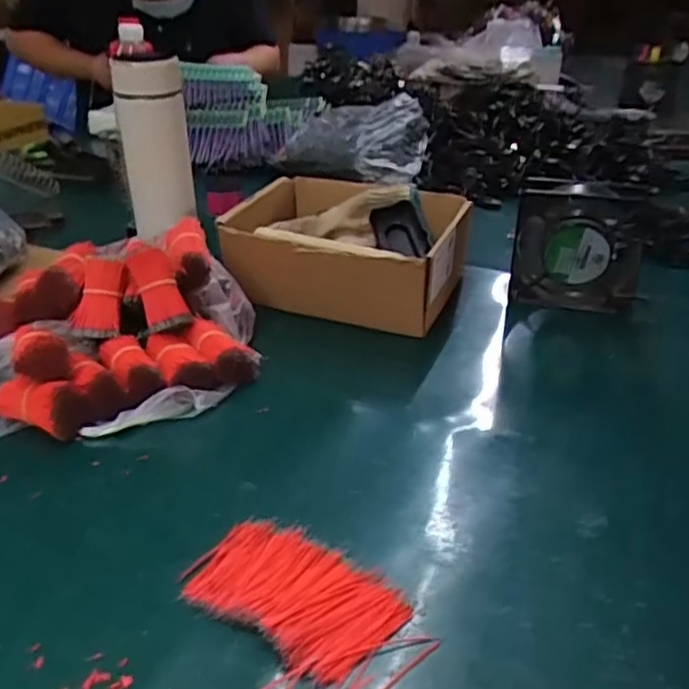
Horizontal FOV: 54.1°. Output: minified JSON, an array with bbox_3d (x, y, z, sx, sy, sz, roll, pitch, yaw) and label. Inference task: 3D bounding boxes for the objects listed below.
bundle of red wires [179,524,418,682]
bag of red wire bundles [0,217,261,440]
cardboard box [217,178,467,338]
[{"bbox_3d":[-0.029,0.136,0.374,0.115,0.010,0.070,20,35,31],"label":"bundle of red wires"},{"bbox_3d":[-0.217,-0.006,0.554,0.290,0.104,0.168,-12,32,-21],"label":"bag of red wire bundles"},{"bbox_3d":[0.005,-0.102,0.709,0.225,0.094,0.178,12,31,19],"label":"cardboard box"}]

